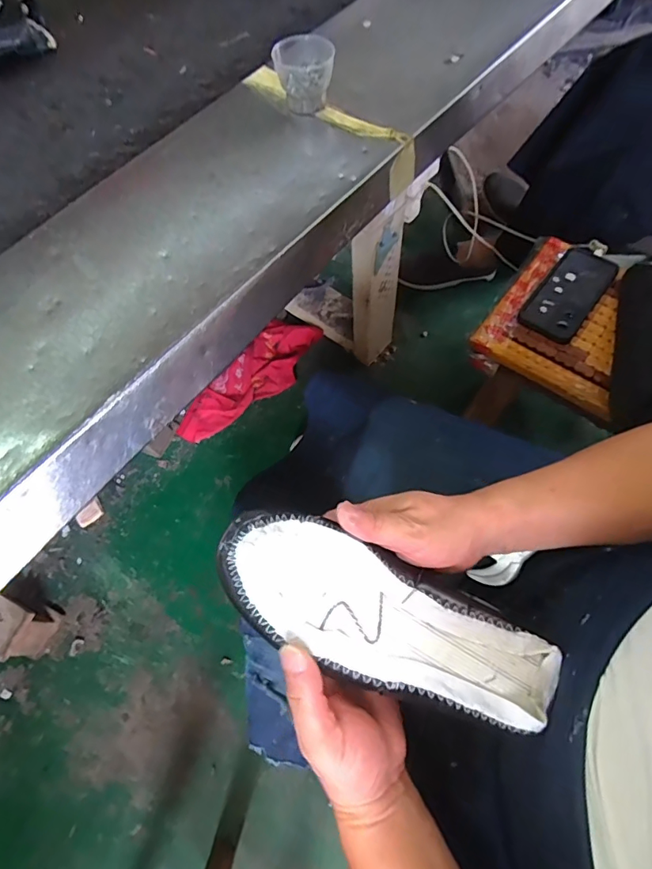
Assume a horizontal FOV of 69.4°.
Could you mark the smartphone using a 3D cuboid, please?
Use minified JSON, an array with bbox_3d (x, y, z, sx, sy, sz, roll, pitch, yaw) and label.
[{"bbox_3d":[0.357,-0.208,0.690,0.079,0.015,0.175,35,73,17],"label":"smartphone"}]

